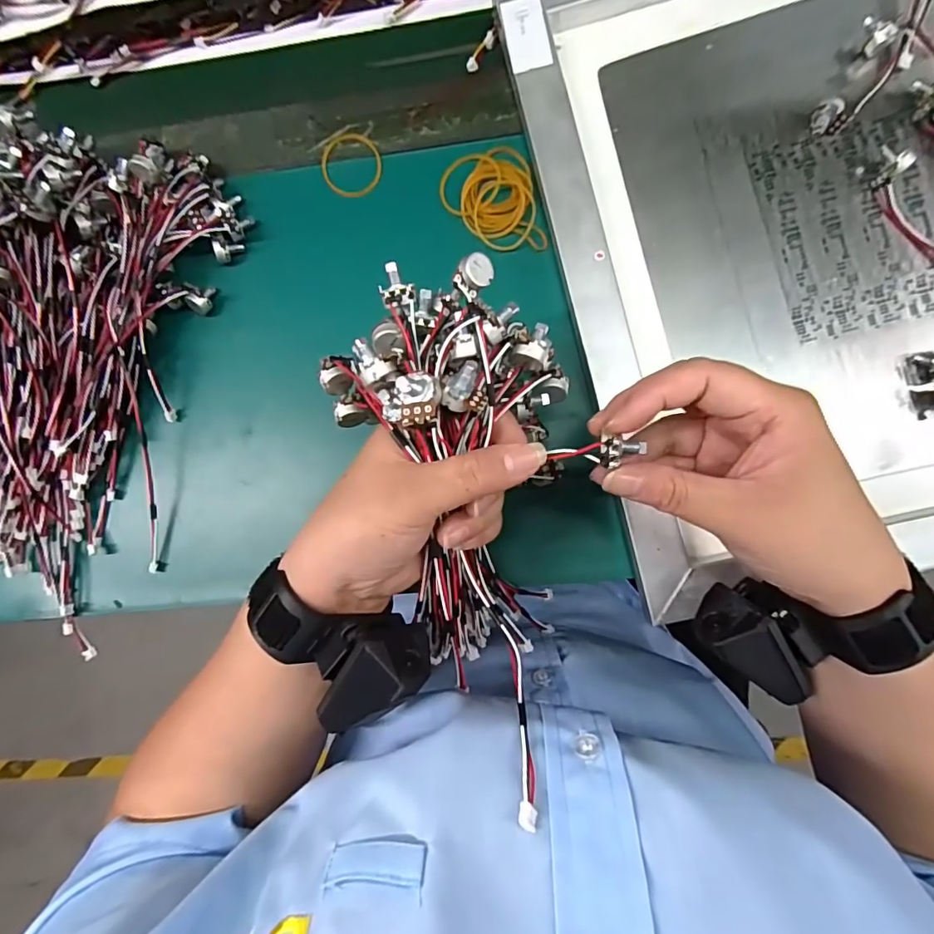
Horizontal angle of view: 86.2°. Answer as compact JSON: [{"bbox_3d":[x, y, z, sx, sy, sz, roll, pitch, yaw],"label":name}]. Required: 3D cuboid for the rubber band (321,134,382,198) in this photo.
[{"bbox_3d":[-0.082,-0.213,0.350,0.042,0.004,0.046,0,87,6],"label":"rubber band"}]

